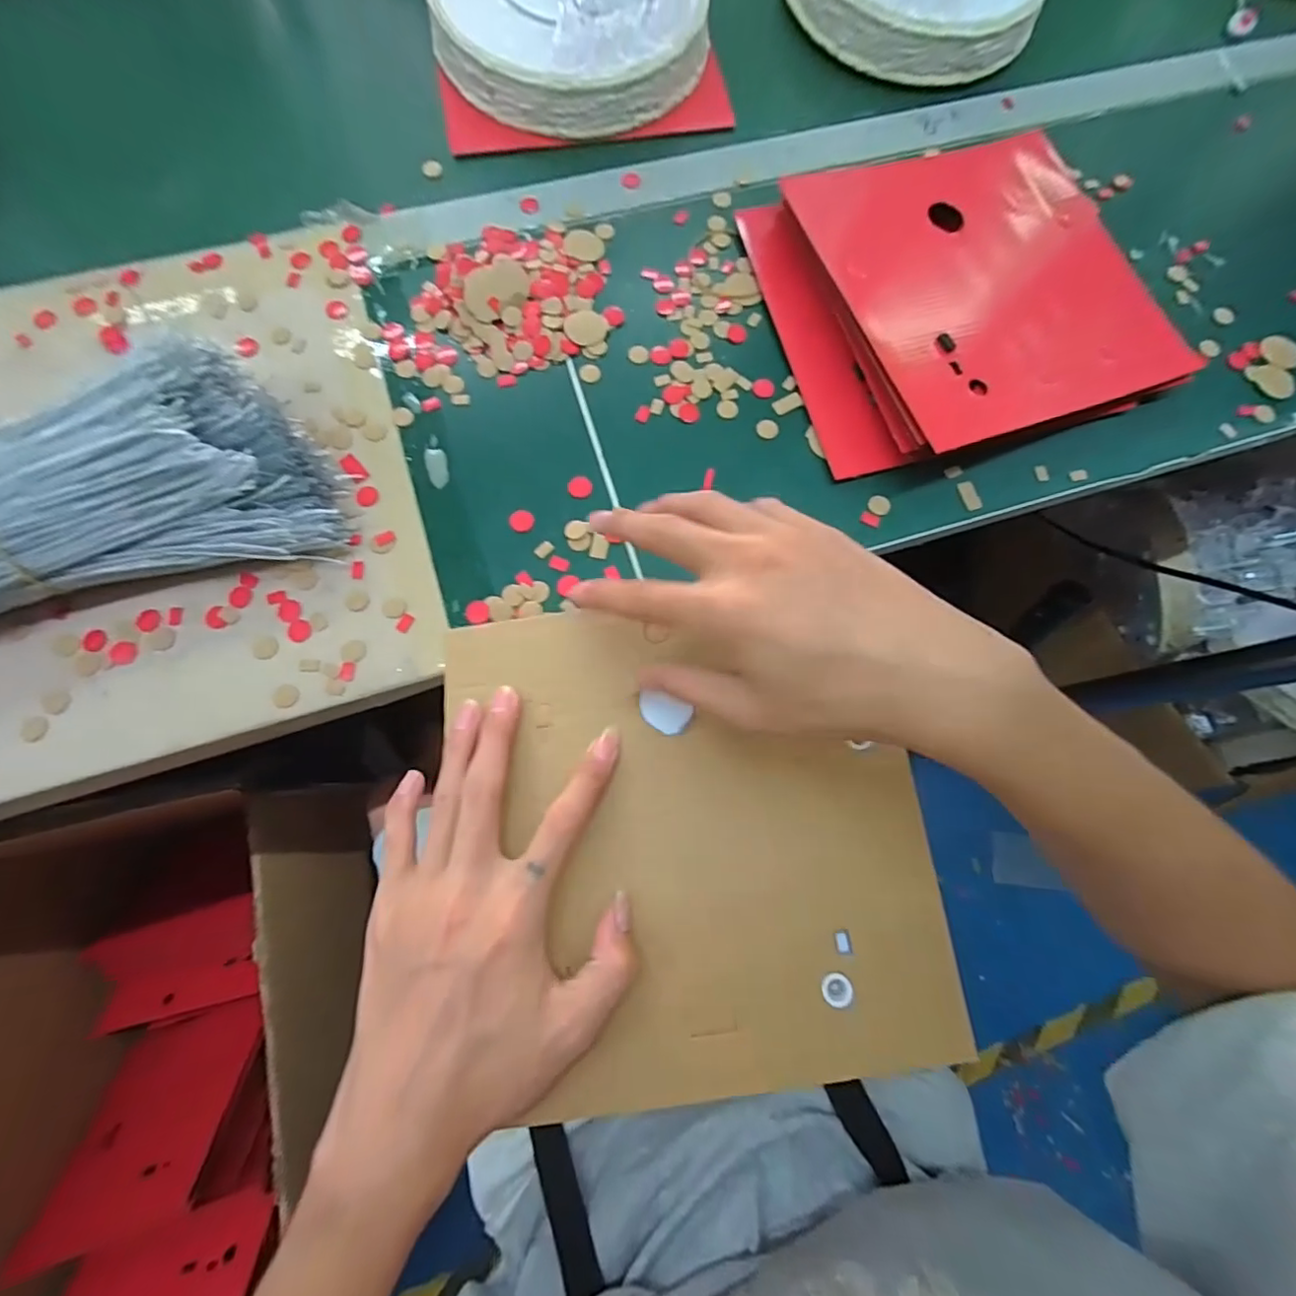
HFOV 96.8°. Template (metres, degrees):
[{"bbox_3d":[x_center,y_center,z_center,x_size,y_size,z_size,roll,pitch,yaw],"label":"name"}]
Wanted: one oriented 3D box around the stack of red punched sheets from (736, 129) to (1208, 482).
[{"bbox_3d":[0.219,-0.255,0.398,0.286,0.034,0.243,-22,78,-7],"label":"stack of red punched sheets"}]

